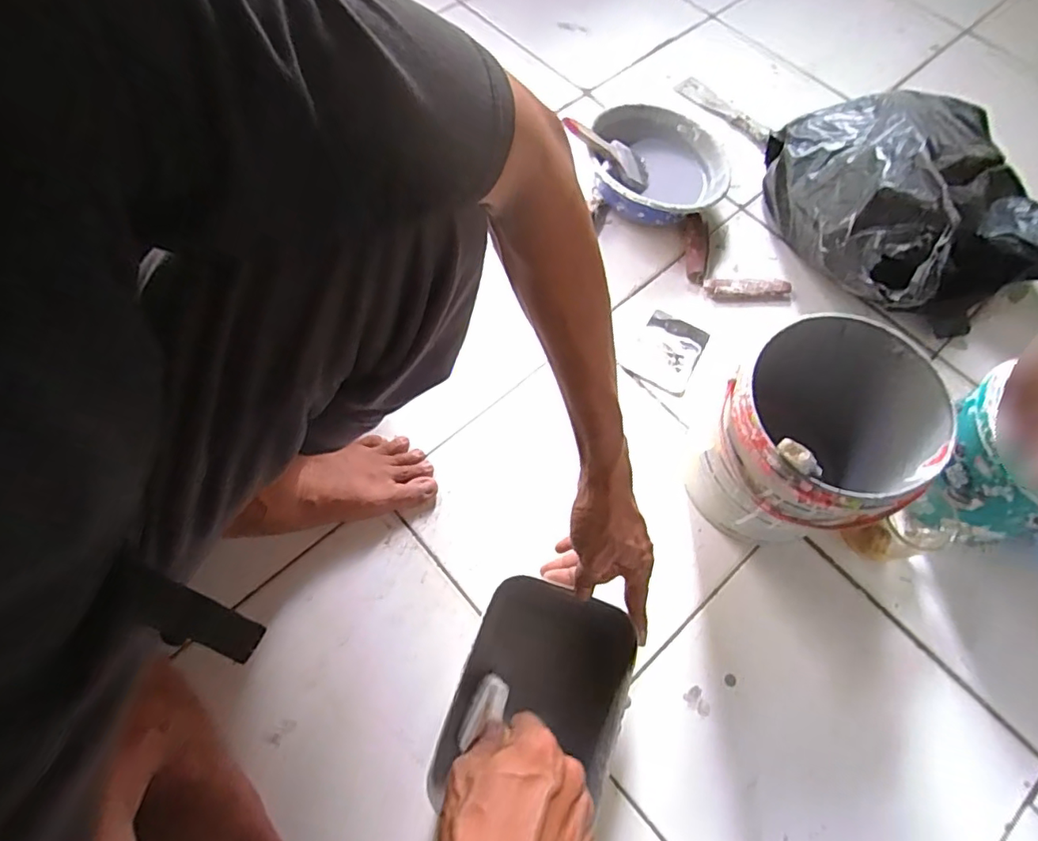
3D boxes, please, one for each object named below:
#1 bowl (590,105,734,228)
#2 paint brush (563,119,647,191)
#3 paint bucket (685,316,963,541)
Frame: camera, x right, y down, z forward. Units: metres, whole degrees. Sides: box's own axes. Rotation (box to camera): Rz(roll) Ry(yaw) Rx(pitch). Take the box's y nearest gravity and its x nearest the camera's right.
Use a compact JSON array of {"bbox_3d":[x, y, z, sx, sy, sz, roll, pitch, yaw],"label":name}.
[{"bbox_3d":[0.195,-0.346,0.761,0.181,0.083,0.192,1,66,-1],"label":"bowl"},{"bbox_3d":[0.118,-0.365,0.731,0.151,0.011,0.071,18,60,-36],"label":"paint brush"},{"bbox_3d":[0.274,0.026,0.541,0.179,0.193,0.167,-39,73,-17],"label":"paint bucket"}]

